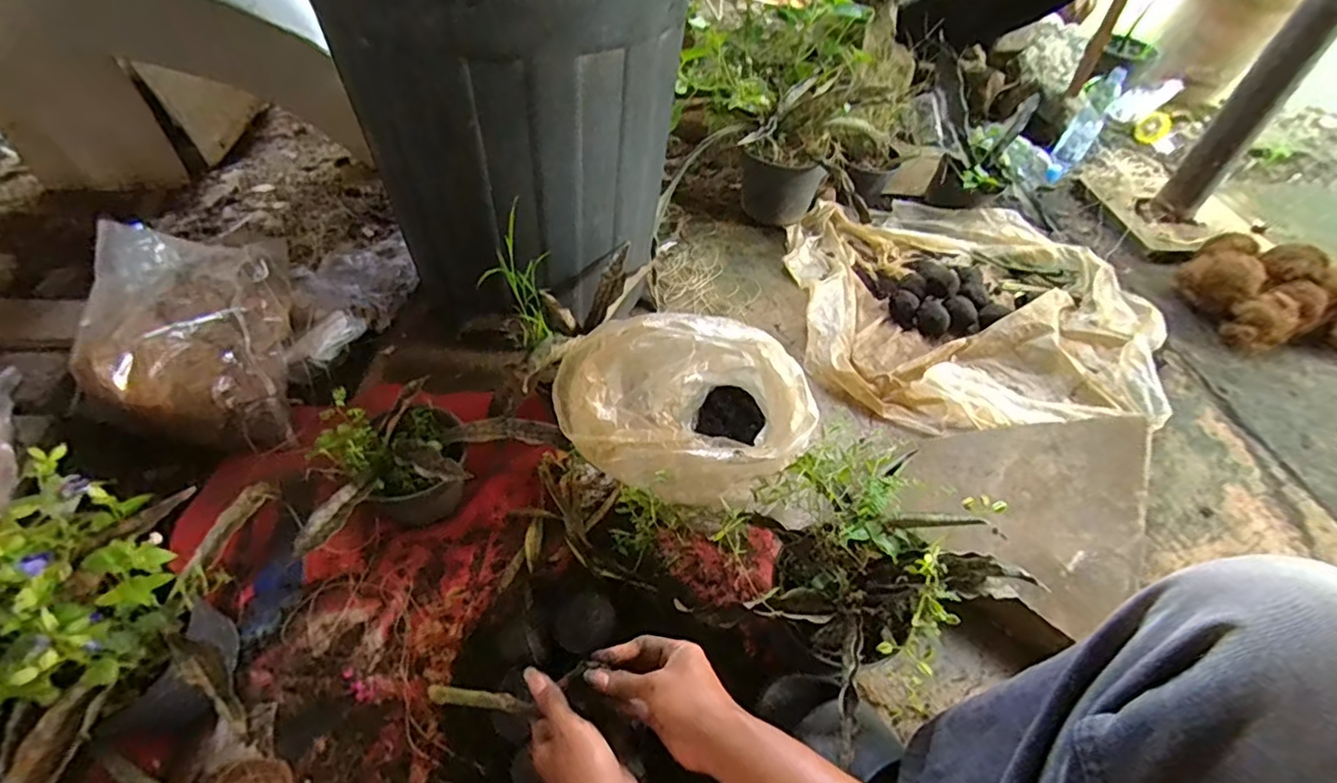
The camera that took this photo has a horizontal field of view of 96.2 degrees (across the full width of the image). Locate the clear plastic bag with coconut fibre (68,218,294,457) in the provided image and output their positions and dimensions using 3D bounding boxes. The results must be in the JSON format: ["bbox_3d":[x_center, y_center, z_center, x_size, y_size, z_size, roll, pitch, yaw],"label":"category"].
[{"bbox_3d":[-0.619,-0.078,0.780,0.188,0.231,0.265,-10,51,-12],"label":"clear plastic bag with coconut fibre"}]

